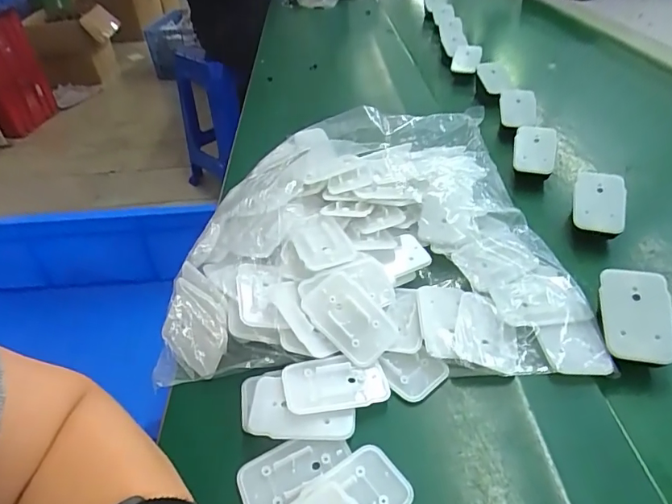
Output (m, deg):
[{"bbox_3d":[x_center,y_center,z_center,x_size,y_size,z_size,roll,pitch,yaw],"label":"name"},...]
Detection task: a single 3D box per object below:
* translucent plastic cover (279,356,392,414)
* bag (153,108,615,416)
[{"bbox_3d":[0.000,0.090,0.320,0.070,0.005,0.039,-8,41,-5],"label":"translucent plastic cover"},{"bbox_3d":[0.013,-0.026,0.416,0.318,0.074,0.326,-6,41,-3],"label":"bag"}]

